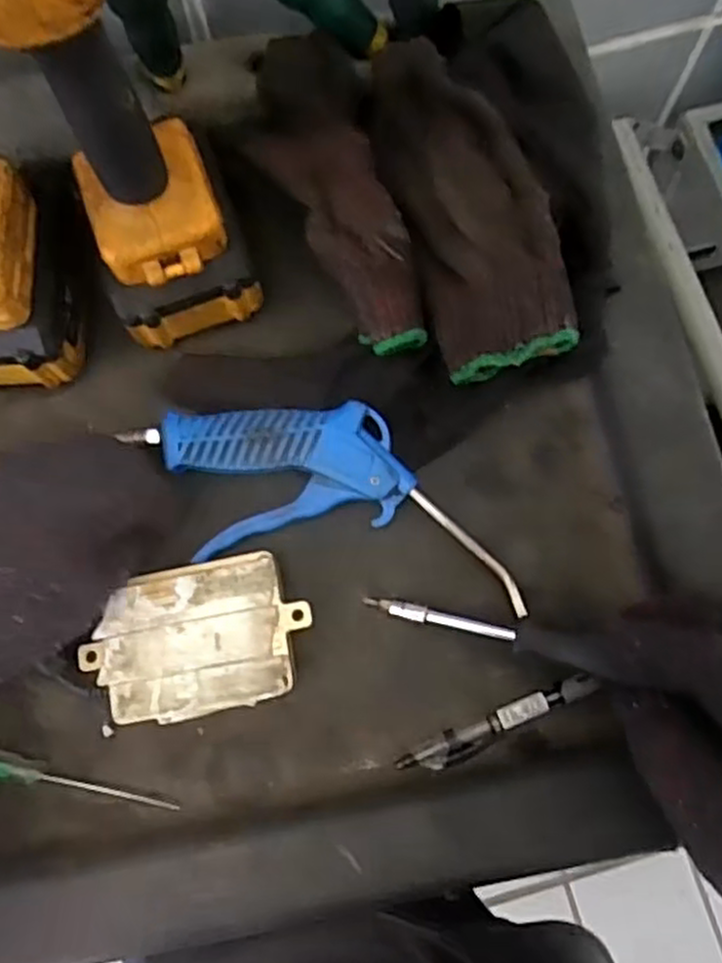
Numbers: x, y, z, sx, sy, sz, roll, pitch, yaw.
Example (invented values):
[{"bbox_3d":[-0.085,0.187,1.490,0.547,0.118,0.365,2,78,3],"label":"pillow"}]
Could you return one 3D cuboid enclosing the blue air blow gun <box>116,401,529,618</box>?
[{"bbox_3d":[-0.017,0.006,0.395,0.204,0.019,0.089,6,75,2],"label":"blue air blow gun"}]

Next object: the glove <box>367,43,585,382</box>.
[{"bbox_3d":[0.053,-0.145,0.390,0.066,0.039,0.190,-14,75,-3],"label":"glove"}]

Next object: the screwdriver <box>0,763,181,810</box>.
[{"bbox_3d":[-0.150,0.148,0.373,0.118,0.011,0.008,10,75,3],"label":"screwdriver"}]

